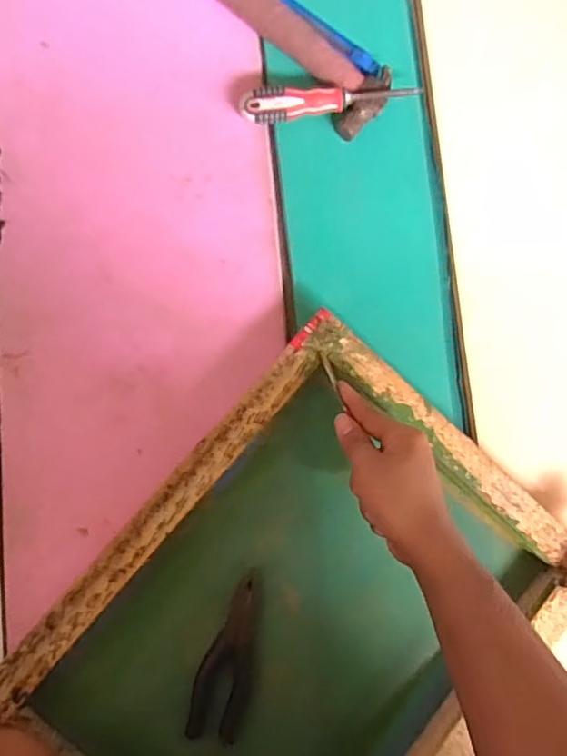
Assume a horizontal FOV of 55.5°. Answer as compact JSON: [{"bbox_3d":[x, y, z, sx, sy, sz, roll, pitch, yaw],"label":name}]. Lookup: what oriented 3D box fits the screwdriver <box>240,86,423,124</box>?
[{"bbox_3d":[0.049,-0.278,0.551,0.182,0.031,0.026,-5,84,-8],"label":"screwdriver"}]

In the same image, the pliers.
[{"bbox_3d":[-0.049,0.255,0.497,0.047,0.007,0.145,16,81,-5],"label":"pliers"}]

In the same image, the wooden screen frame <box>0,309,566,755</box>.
[{"bbox_3d":[0.021,0.223,0.489,0.352,0.049,0.457,43,80,0],"label":"wooden screen frame"}]

